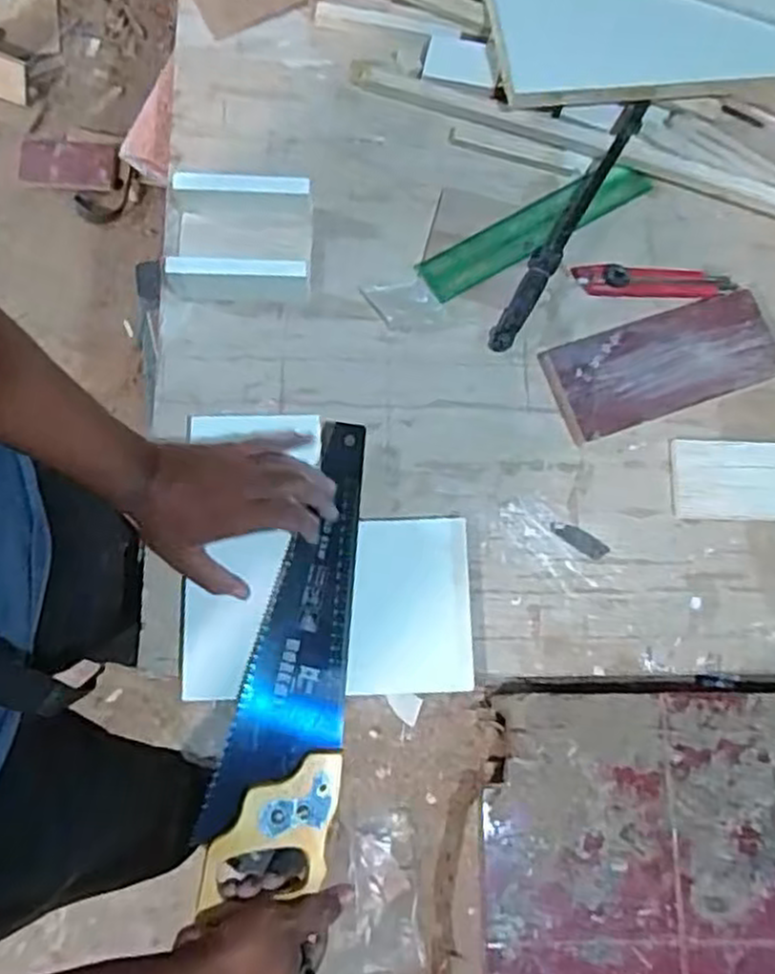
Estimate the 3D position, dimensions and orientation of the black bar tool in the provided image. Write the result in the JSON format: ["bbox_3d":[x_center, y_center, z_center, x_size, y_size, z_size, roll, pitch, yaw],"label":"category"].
[{"bbox_3d":[0.174,-0.253,0.717,0.025,0.022,0.290,31,75,5],"label":"black bar tool"}]

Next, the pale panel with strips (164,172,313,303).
[{"bbox_3d":[-0.138,-0.231,0.692,0.133,0.051,0.105,2,75,-3],"label":"pale panel with strips"}]

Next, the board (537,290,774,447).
[{"bbox_3d":[0.255,-0.113,0.693,0.214,0.019,0.093,-17,76,-8],"label":"board"}]

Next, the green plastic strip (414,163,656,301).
[{"bbox_3d":[0.143,-0.253,0.728,0.241,0.007,0.051,-31,79,-11],"label":"green plastic strip"}]

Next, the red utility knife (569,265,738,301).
[{"bbox_3d":[0.255,-0.196,0.717,0.150,0.014,0.030,4,75,-2],"label":"red utility knife"}]

